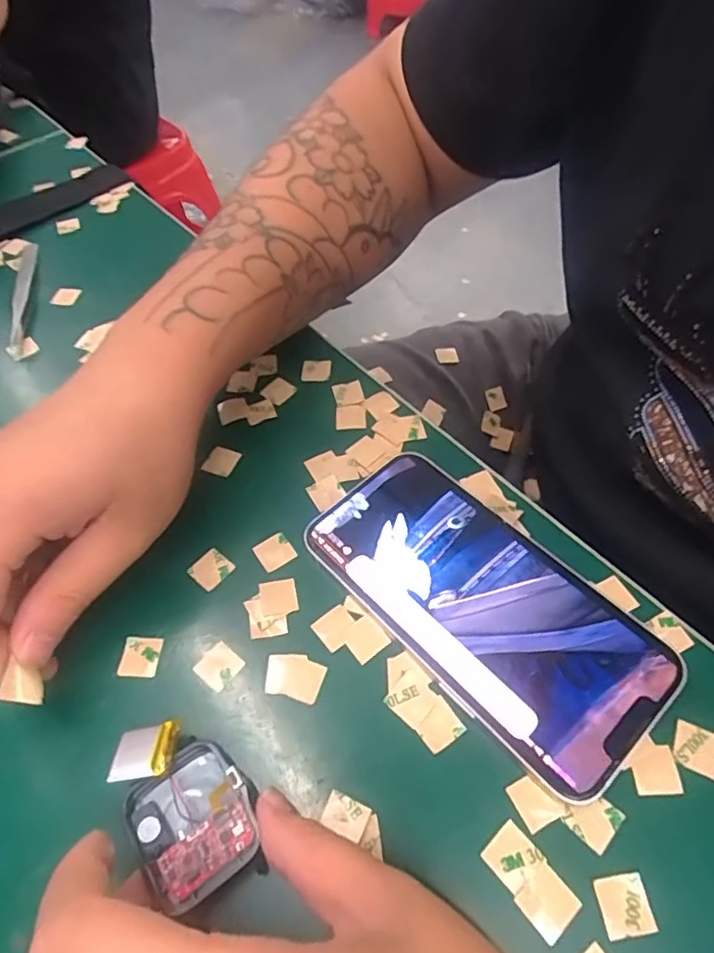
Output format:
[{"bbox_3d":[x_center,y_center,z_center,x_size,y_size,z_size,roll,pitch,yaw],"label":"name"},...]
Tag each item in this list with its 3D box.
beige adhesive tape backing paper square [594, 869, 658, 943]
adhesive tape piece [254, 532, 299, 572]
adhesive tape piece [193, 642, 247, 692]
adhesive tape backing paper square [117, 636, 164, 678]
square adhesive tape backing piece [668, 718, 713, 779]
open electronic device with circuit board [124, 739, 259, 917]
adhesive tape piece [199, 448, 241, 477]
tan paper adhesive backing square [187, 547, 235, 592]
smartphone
[{"bbox_3d":[0.083,0.132,0.177,0.015,0.004,0.015,-10,56,0],"label":"beige adhesive tape backing paper square"},{"bbox_3d":[-0.036,0.033,0.254,0.016,0.004,0.015,-30,59,-13],"label":"adhesive tape piece"},{"bbox_3d":[-0.054,0.074,0.225,0.015,0.004,0.015,33,65,25],"label":"adhesive tape piece"},{"bbox_3d":[-0.086,0.071,0.228,0.015,0.004,0.015,2,55,5],"label":"adhesive tape backing paper square"},{"bbox_3d":[0.119,0.095,0.202,0.016,0.004,0.016,20,56,18],"label":"square adhesive tape backing piece"},{"bbox_3d":[-0.054,0.114,0.191,0.037,0.010,0.043,-35,60,-19],"label":"open electronic device with circuit board"},{"bbox_3d":[-0.067,-0.008,0.285,0.016,0.004,0.014,16,66,12],"label":"adhesive tape piece"},{"bbox_3d":[-0.064,0.040,0.251,0.015,0.004,0.016,37,67,21],"label":"tan paper adhesive backing square"},{"bbox_3d":[0.048,0.049,0.232,0.069,0.009,0.142,-38,61,-21],"label":"smartphone"}]

